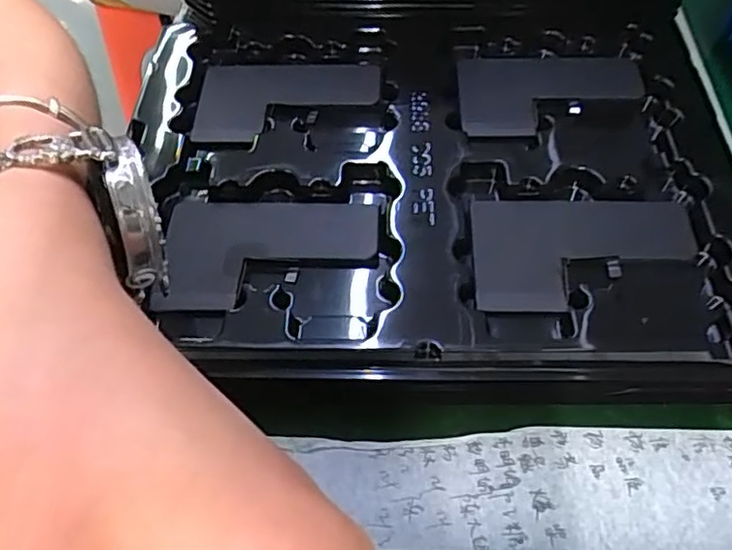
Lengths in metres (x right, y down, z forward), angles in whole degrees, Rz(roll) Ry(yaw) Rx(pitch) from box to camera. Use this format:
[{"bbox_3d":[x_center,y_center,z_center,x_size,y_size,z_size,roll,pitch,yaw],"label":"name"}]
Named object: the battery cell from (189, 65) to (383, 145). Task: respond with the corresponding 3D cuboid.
[{"bbox_3d":[-0.041,-0.091,0.329,0.094,0.006,0.061,2,57,4],"label":"battery cell"}]

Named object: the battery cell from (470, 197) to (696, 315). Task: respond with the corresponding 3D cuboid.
[{"bbox_3d":[0.093,-0.009,0.270,0.093,0.005,0.059,2,57,4],"label":"battery cell"}]

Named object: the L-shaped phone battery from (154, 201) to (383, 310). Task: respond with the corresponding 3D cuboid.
[{"bbox_3d":[-0.043,-0.009,0.275,0.093,0.004,0.057,2,57,4],"label":"L-shaped phone battery"}]

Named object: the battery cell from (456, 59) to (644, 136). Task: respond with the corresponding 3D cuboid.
[{"bbox_3d":[0.097,-0.095,0.326,0.095,0.008,0.058,-1,57,2],"label":"battery cell"}]

